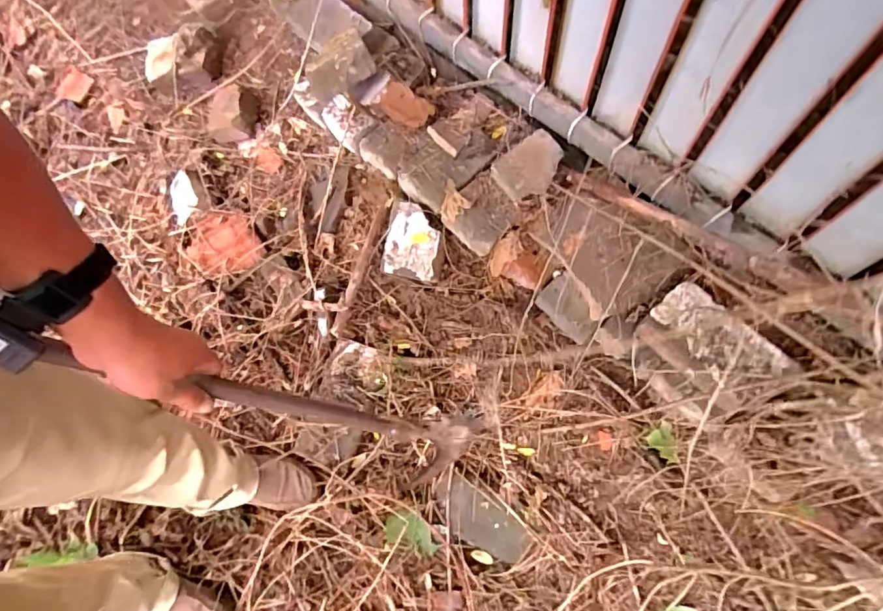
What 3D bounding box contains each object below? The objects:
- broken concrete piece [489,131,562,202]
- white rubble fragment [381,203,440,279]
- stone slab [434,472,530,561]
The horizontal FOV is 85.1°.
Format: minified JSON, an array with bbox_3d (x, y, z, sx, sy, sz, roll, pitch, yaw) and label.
[{"bbox_3d":[0.157,-0.260,0.901,0.113,0.076,0.113,21,68,9],"label":"broken concrete piece"},{"bbox_3d":[-0.062,-0.129,0.961,0.117,0.022,0.145,12,96,21],"label":"white rubble fragment"},{"bbox_3d":[0.069,0.402,0.902,0.184,0.024,0.103,35,107,16],"label":"stone slab"}]

